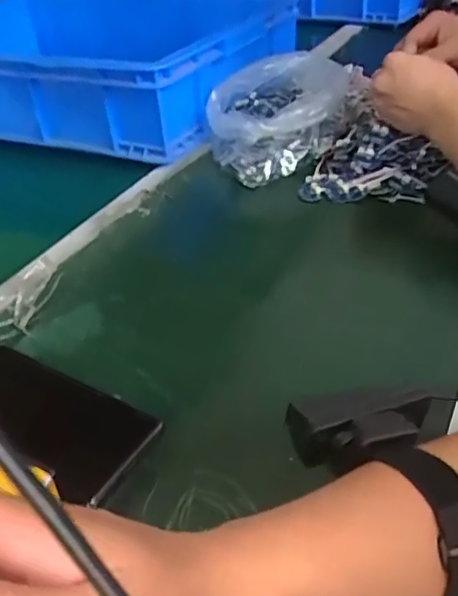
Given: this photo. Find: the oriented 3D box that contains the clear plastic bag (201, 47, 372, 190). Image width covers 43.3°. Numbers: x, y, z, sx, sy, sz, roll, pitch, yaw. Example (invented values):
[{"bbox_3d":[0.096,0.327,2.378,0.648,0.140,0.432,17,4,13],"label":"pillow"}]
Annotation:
[{"bbox_3d":[0.077,-0.267,0.789,0.169,0.071,0.352,11,40,19],"label":"clear plastic bag"}]

